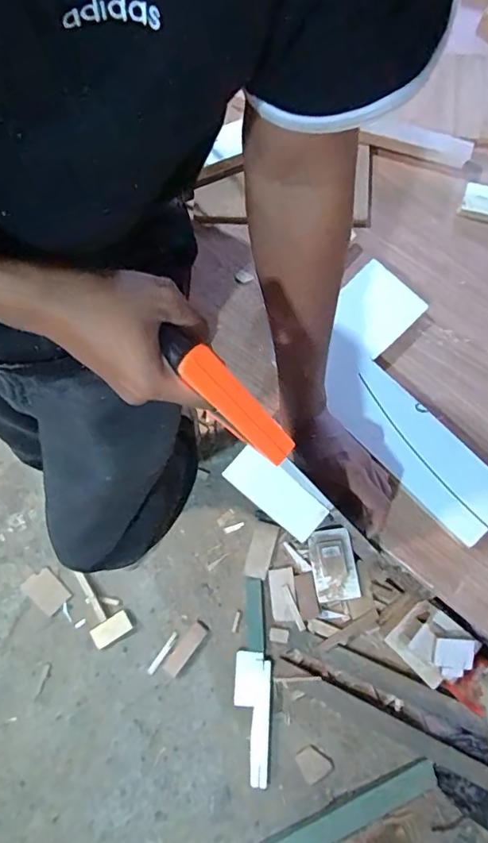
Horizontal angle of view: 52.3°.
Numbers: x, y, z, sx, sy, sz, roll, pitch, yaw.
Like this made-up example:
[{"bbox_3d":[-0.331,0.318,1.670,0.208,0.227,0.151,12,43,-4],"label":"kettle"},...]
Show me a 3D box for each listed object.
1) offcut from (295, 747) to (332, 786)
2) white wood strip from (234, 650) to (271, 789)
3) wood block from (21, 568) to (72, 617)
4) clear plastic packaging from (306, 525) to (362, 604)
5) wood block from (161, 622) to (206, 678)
[{"bbox_3d":[0.157,0.782,1.134,0.068,0.005,0.068,-31,79,-4],"label":"offcut"},{"bbox_3d":[0.018,0.683,1.148,0.086,0.027,0.275,2,78,3],"label":"white wood strip"},{"bbox_3d":[-0.495,0.423,1.239,0.108,0.017,0.074,44,83,10],"label":"wood block"},{"bbox_3d":[0.213,0.346,1.192,0.104,0.022,0.170,-12,86,8],"label":"clear plastic packaging"},{"bbox_3d":[-0.145,0.554,1.207,0.039,0.018,0.132,34,82,9],"label":"wood block"}]

